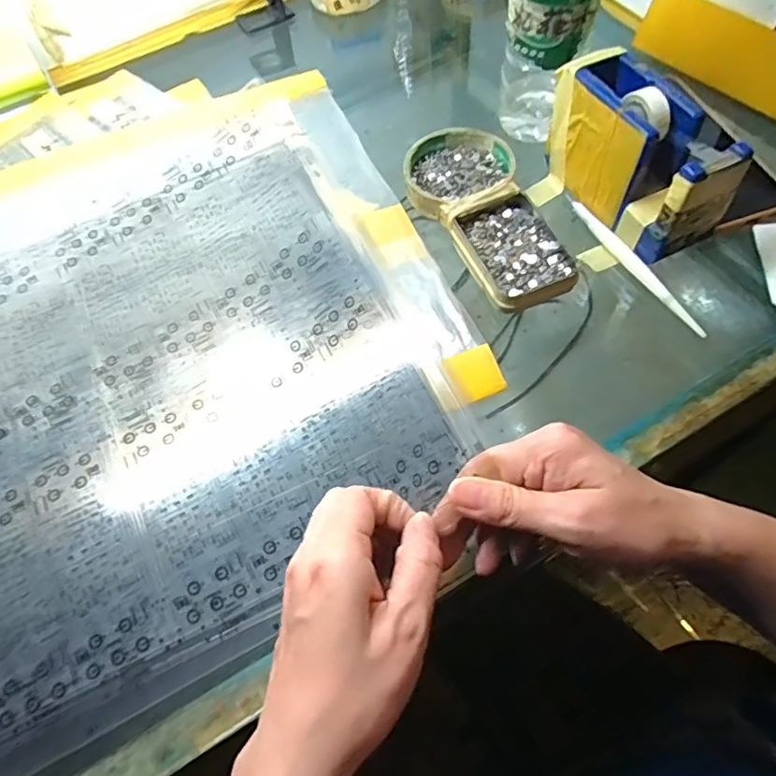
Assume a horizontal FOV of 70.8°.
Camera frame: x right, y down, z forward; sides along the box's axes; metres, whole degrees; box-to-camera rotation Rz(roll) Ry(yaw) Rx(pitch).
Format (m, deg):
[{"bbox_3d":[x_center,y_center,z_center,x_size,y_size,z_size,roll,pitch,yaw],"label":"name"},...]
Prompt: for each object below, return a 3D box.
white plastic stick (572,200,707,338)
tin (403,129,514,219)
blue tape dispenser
[{"bbox_3d":[0.168,-0.085,0.374,0.009,0.010,0.133,-24,60,-6],"label":"white plastic stick"},{"bbox_3d":[0.054,-0.166,0.419,0.079,0.017,0.081,-4,60,6],"label":"tin"},{"bbox_3d":[0.167,-0.157,0.368,0.048,0.078,0.134,-25,68,-7],"label":"blue tape dispenser"}]

